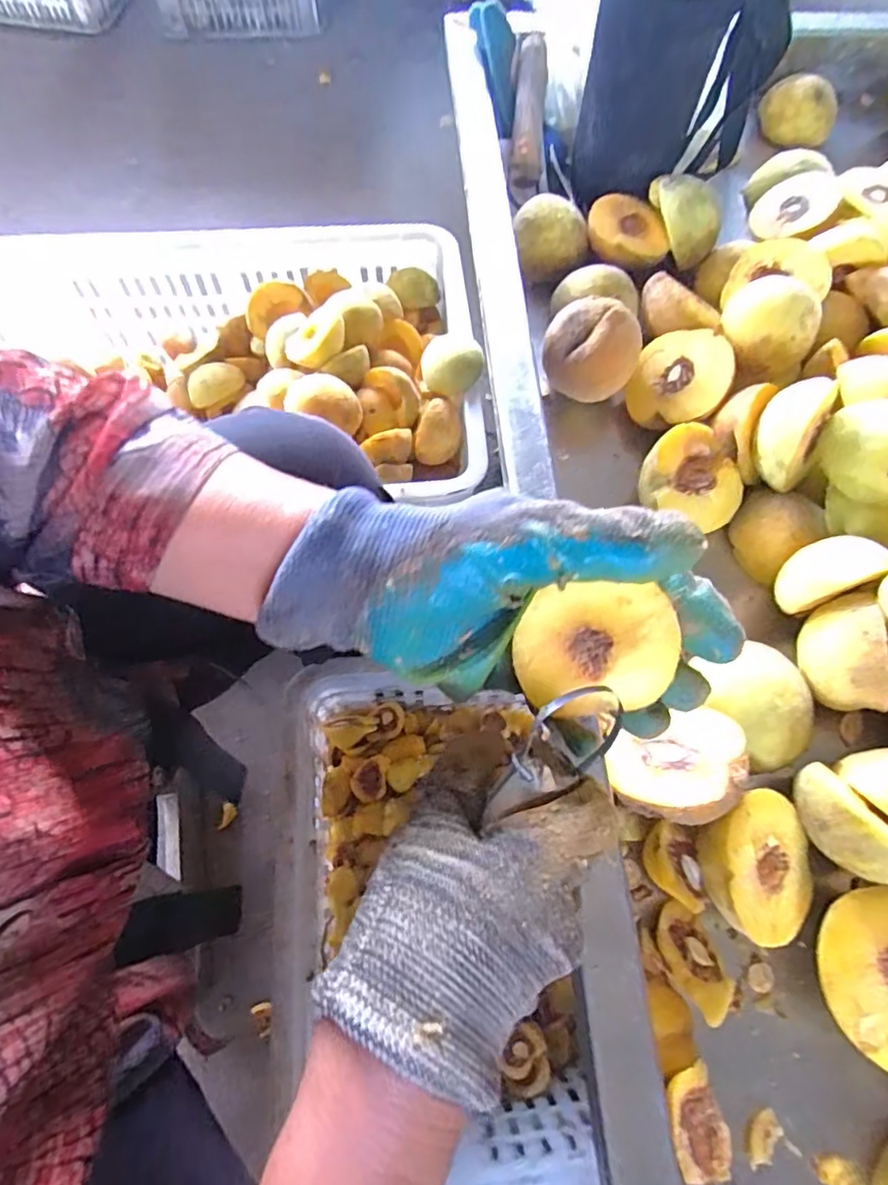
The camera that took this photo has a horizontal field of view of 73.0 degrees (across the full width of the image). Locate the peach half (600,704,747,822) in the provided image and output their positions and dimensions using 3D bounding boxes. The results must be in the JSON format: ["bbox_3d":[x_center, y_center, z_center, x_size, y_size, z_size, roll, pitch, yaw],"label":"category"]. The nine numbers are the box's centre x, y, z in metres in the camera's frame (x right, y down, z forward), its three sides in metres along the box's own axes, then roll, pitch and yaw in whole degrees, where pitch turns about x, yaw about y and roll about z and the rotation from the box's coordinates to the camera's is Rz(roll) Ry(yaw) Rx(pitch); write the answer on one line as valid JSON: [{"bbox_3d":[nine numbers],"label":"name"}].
[{"bbox_3d":[0.116,0.091,0.295,0.059,0.032,0.061,-8,26,26],"label":"peach half"}]

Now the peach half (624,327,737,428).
[{"bbox_3d":[0.159,-0.137,0.403,0.065,0.032,0.065,19,87,32],"label":"peach half"}]

